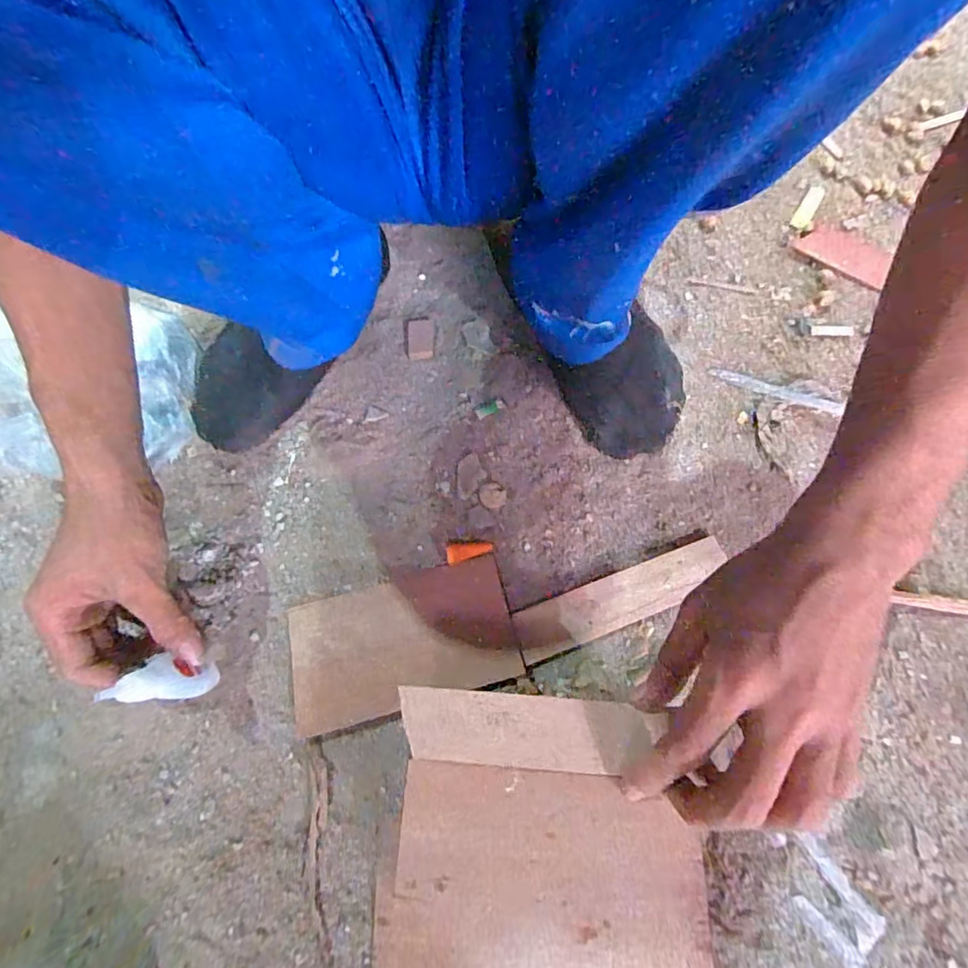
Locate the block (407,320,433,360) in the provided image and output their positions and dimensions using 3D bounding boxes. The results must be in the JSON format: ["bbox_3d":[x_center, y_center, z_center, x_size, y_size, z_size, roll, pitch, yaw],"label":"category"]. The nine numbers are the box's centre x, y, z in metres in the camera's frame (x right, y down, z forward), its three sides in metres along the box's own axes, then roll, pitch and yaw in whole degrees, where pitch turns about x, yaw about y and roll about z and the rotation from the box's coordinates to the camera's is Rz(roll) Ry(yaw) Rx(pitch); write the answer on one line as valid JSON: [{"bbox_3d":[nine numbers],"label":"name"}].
[{"bbox_3d":[-0.056,-0.127,0.472,0.022,0.008,0.040,-3,67,0],"label":"block"}]

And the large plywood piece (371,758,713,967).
[{"bbox_3d":[0.027,0.186,0.253,0.149,0.006,0.089,3,67,2],"label":"large plywood piece"}]

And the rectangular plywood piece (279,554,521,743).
[{"bbox_3d":[-0.058,0.109,0.374,0.153,0.004,0.088,-15,63,-3],"label":"rectangular plywood piece"}]

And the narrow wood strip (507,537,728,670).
[{"bbox_3d":[0.098,0.081,0.380,0.159,0.008,0.036,-20,69,-7],"label":"narrow wood strip"}]

